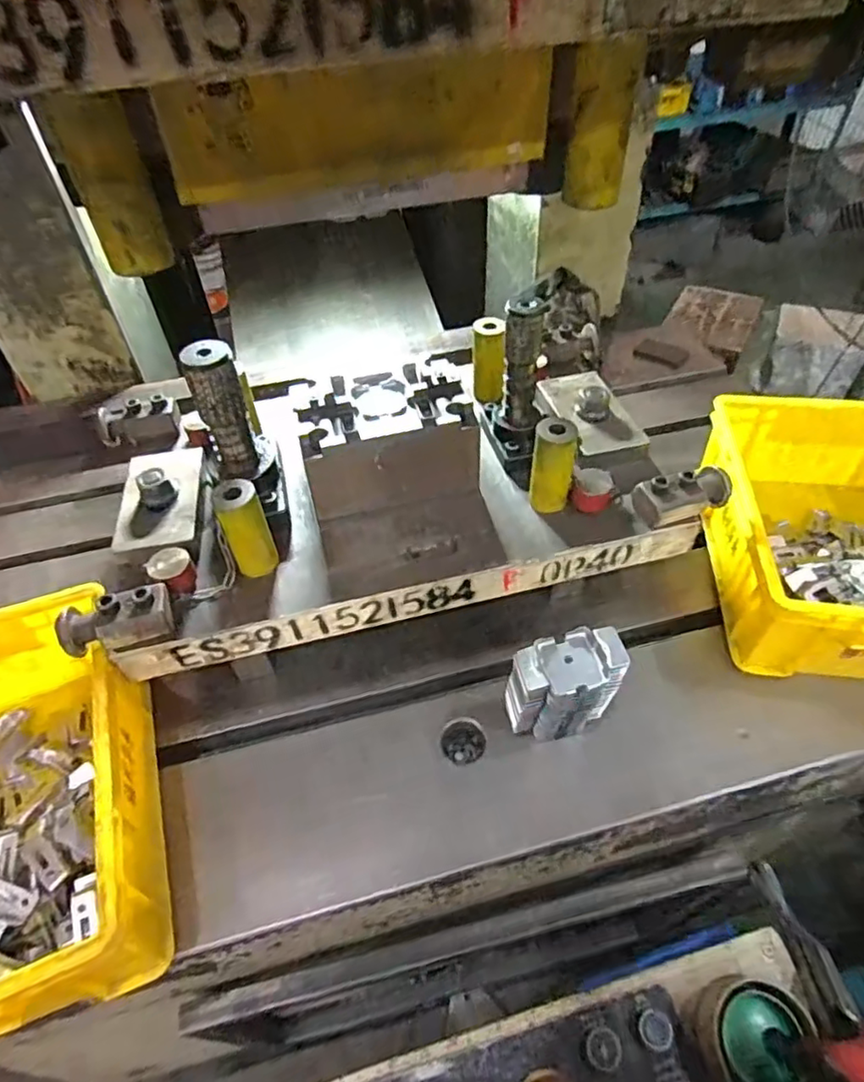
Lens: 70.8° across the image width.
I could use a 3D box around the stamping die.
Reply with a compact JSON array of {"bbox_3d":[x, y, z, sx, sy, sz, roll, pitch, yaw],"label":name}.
[{"bbox_3d":[-0.048,-0.114,0.648,0.630,0.200,0.333,-12,48,-8],"label":"stamping die"}]

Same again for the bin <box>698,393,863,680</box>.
[{"bbox_3d":[0.469,-0.010,0.697,0.273,0.133,0.358,8,48,10],"label":"bin"}]

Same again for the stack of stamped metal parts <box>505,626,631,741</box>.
[{"bbox_3d":[0.120,0.145,0.567,0.093,0.147,0.054,-9,48,-5],"label":"stack of stamped metal parts"}]

